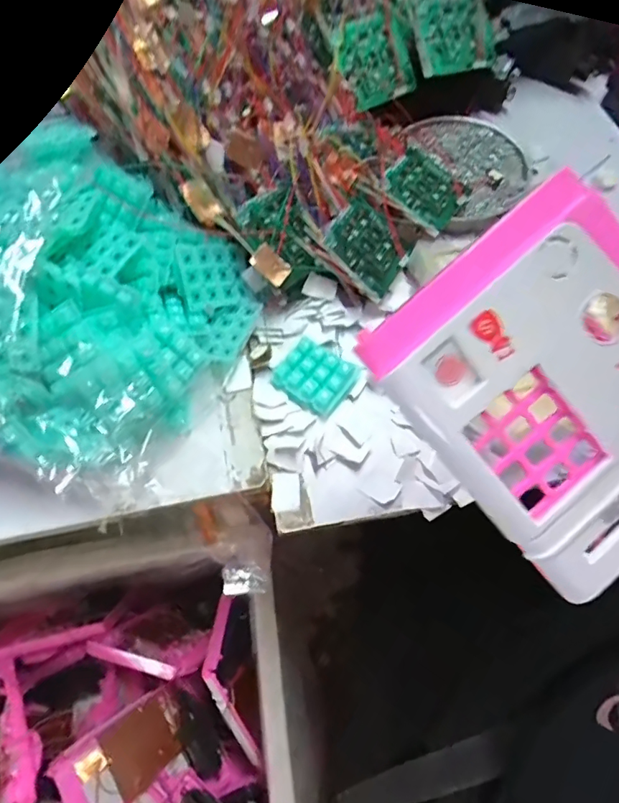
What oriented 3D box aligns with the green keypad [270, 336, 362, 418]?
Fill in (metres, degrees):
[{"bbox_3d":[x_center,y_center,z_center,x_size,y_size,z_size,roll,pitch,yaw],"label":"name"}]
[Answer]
[{"bbox_3d":[0.006,-0.021,0.398,0.057,0.012,0.049,33,71,13],"label":"green keypad"}]

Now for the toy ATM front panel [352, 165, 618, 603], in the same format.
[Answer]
[{"bbox_3d":[0.118,-0.006,0.232,0.131,0.026,0.156,-40,94,-1],"label":"toy ATM front panel"}]

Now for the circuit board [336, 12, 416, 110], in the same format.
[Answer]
[{"bbox_3d":[0.060,-0.319,0.468,0.069,0.014,0.070,-22,109,-7],"label":"circuit board"}]

